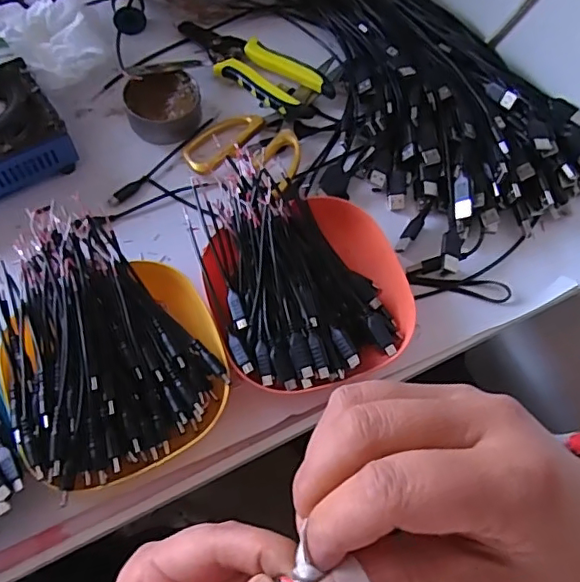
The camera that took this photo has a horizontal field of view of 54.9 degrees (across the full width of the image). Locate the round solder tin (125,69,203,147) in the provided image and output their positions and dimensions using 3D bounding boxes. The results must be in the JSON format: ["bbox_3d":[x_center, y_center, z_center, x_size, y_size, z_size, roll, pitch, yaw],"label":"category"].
[{"bbox_3d":[-0.106,-0.156,0.476,0.062,0.034,0.051,-21,68,-12],"label":"round solder tin"}]

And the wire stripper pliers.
[{"bbox_3d":[-0.037,-0.212,0.508,0.166,0.015,0.059,37,68,13],"label":"wire stripper pliers"}]

